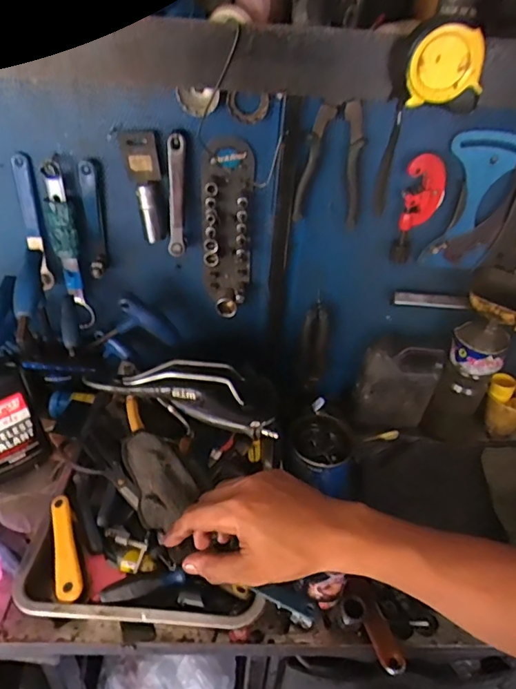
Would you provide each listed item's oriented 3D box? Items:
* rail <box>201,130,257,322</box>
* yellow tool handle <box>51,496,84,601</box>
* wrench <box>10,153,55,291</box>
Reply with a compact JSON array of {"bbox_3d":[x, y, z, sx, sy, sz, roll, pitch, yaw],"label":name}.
[{"bbox_3d":[-0.043,-0.158,0.703,0.071,0.244,0.038,-2,38,-9],"label":"rail"},{"bbox_3d":[-0.231,0.244,0.599,0.028,0.011,0.129,-18,49,-8],"label":"yellow tool handle"},{"bbox_3d":[-0.321,-0.168,0.708,0.025,0.194,0.015,0,31,-4],"label":"wrench"}]

